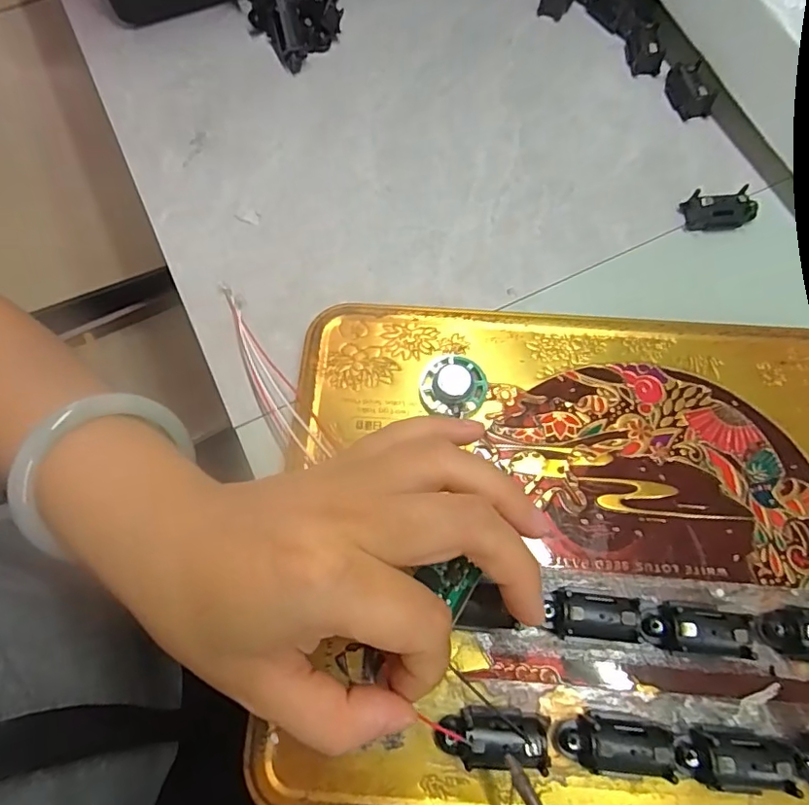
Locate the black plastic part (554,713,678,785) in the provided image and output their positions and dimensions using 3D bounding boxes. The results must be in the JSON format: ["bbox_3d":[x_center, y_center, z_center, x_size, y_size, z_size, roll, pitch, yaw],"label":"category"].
[{"bbox_3d":[0.067,0.111,0.177,0.033,0.013,0.016,5,69,3],"label":"black plastic part"}]

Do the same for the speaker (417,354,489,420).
[{"bbox_3d":[0.020,-0.007,0.225,0.027,0.009,0.024,1,68,1],"label":"speaker"}]

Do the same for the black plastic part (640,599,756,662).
[{"bbox_3d":[0.099,0.078,0.188,0.033,0.014,0.015,9,69,4],"label":"black plastic part"}]

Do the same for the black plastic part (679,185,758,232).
[{"bbox_3d":[0.155,-0.095,0.269,0.031,0.013,0.016,-8,69,-2],"label":"black plastic part"}]

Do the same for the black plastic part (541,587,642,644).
[{"bbox_3d":[0.066,0.075,0.190,0.035,0.014,0.014,8,69,4],"label":"black plastic part"}]

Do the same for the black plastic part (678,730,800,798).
[{"bbox_3d":[0.105,0.115,0.175,0.032,0.015,0.017,4,69,2],"label":"black plastic part"}]

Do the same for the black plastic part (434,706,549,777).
[{"bbox_3d":[0.028,0.109,0.177,0.034,0.013,0.019,-3,68,0],"label":"black plastic part"}]

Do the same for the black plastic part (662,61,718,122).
[{"bbox_3d":[0.153,-0.170,0.298,0.016,0.016,0.033,-13,69,-4],"label":"black plastic part"}]

